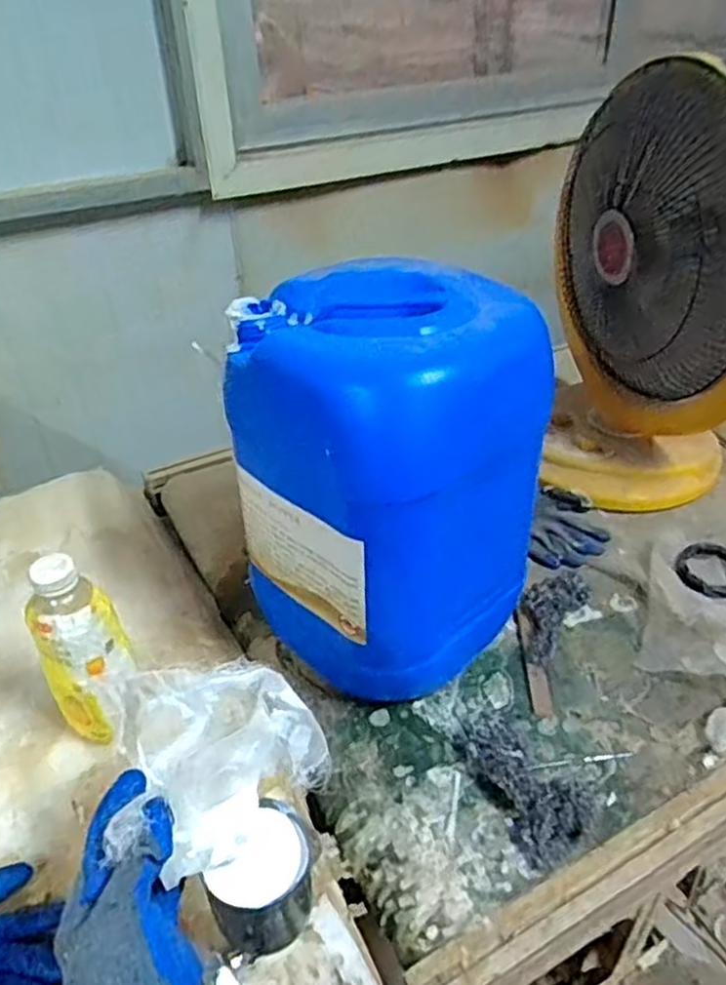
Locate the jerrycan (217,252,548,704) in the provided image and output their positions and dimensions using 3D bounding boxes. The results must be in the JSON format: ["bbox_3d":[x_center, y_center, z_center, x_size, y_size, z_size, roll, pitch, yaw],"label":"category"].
[{"bbox_3d":[0.023,0.000,0.762,0.238,0.415,0.225,-30,43,-34],"label":"jerrycan"}]

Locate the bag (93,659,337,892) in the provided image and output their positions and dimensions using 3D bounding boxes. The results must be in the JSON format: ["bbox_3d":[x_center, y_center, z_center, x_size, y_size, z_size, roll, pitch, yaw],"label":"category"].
[{"bbox_3d":[-0.102,0.179,0.503,0.141,0.070,0.124,-9,35,-10],"label":"bag"}]

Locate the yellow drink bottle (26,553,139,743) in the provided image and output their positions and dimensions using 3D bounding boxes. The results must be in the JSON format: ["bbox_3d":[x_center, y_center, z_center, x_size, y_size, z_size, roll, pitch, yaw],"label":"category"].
[{"bbox_3d":[-0.272,0.167,0.705,0.081,0.223,0.068,-21,39,-26],"label":"yellow drink bottle"}]

